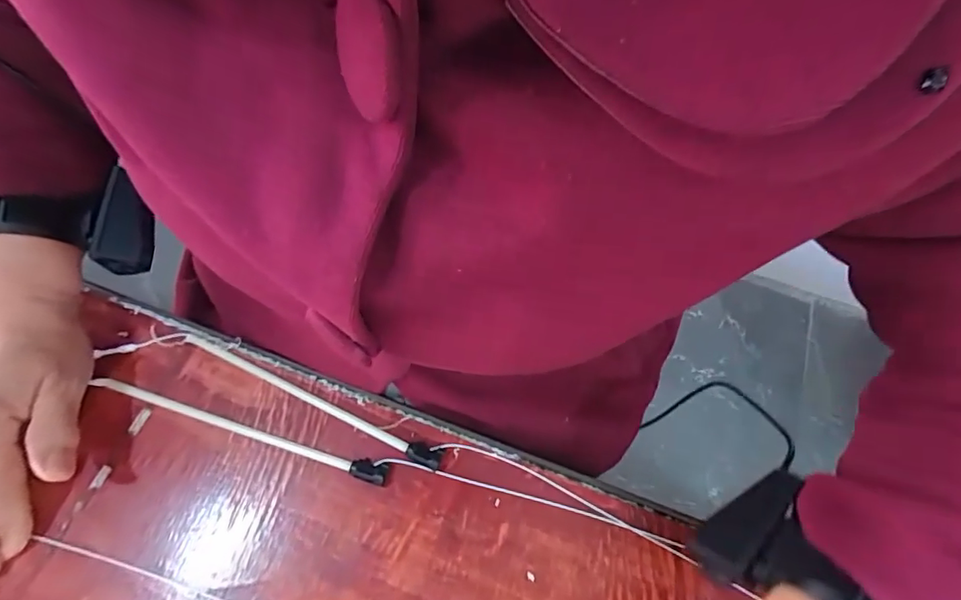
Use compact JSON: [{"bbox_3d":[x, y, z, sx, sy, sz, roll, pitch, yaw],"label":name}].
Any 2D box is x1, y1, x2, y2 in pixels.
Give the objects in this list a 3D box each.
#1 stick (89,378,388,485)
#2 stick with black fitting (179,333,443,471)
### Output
[{"bbox_3d":[-0.157,0.083,0.325,0.203,0.011,0.012,18,64,5],"label":"stick"},{"bbox_3d":[-0.116,0.067,0.336,0.196,0.010,0.014,23,65,8],"label":"stick with black fitting"}]

